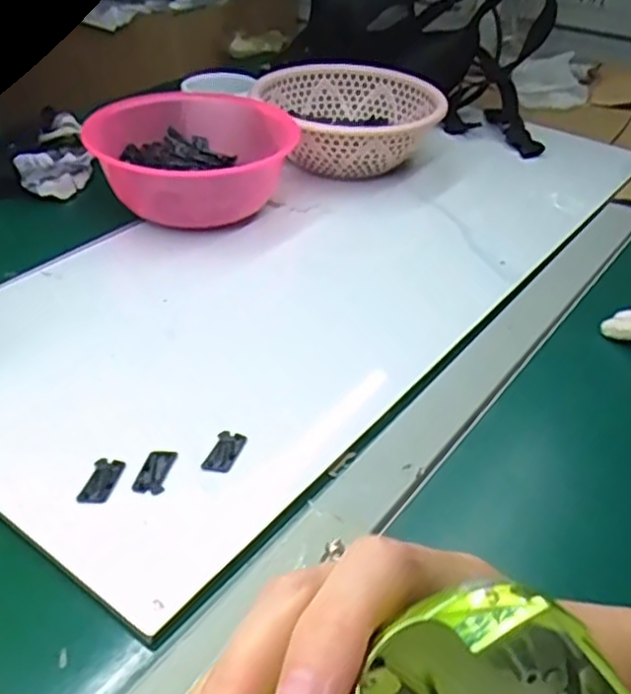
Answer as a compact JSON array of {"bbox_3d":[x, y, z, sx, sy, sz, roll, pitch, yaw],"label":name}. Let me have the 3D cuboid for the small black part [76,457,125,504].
[{"bbox_3d":[-0.126,0.078,0.429,0.018,0.004,0.033,8,38,6],"label":"small black part"}]

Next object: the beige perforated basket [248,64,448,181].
[{"bbox_3d":[0.038,-0.246,0.808,0.192,0.077,0.200,-2,38,-7],"label":"beige perforated basket"}]

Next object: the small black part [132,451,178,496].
[{"bbox_3d":[-0.097,0.074,0.437,0.018,0.004,0.034,7,38,5],"label":"small black part"}]

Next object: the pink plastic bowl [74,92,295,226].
[{"bbox_3d":[-0.121,-0.174,0.698,0.158,0.082,0.169,2,38,-2],"label":"pink plastic bowl"}]

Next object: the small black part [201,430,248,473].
[{"bbox_3d":[-0.056,0.064,0.453,0.018,0.004,0.034,12,38,11],"label":"small black part"}]

